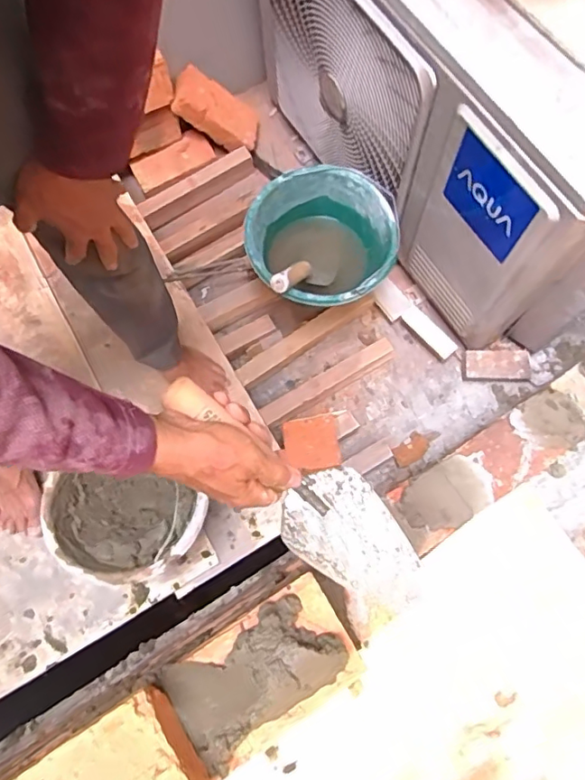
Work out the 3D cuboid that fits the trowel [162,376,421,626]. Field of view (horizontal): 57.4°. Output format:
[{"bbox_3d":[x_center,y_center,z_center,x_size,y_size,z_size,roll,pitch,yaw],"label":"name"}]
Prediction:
[{"bbox_3d":[0.005,0.088,0.479,0.285,0.051,0.088,45,79,-14],"label":"trowel"}]

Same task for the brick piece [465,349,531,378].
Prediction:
[{"bbox_3d":[0.420,-0.054,1.087,0.131,0.033,0.058,-3,74,0],"label":"brick piece"}]

